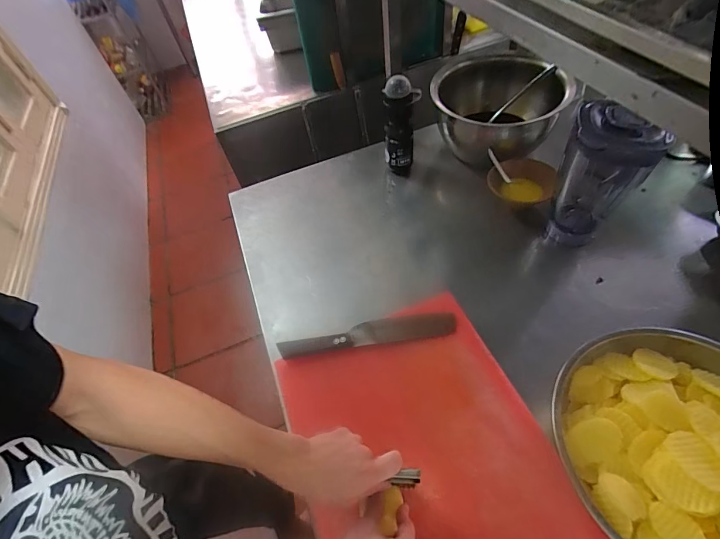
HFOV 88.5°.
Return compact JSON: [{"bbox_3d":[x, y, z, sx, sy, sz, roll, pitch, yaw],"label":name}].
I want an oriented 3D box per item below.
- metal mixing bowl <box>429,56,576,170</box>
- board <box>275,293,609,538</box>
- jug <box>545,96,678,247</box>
[{"bbox_3d":[0.365,-0.436,1.011,0.316,0.174,0.380,3,55,12],"label":"metal mixing bowl"},{"bbox_3d":[0.097,0.288,0.535,0.343,0.024,0.475,-23,52,-5],"label":"board"},{"bbox_3d":[0.443,-0.163,0.703,0.132,0.275,0.127,22,56,22],"label":"jug"}]

